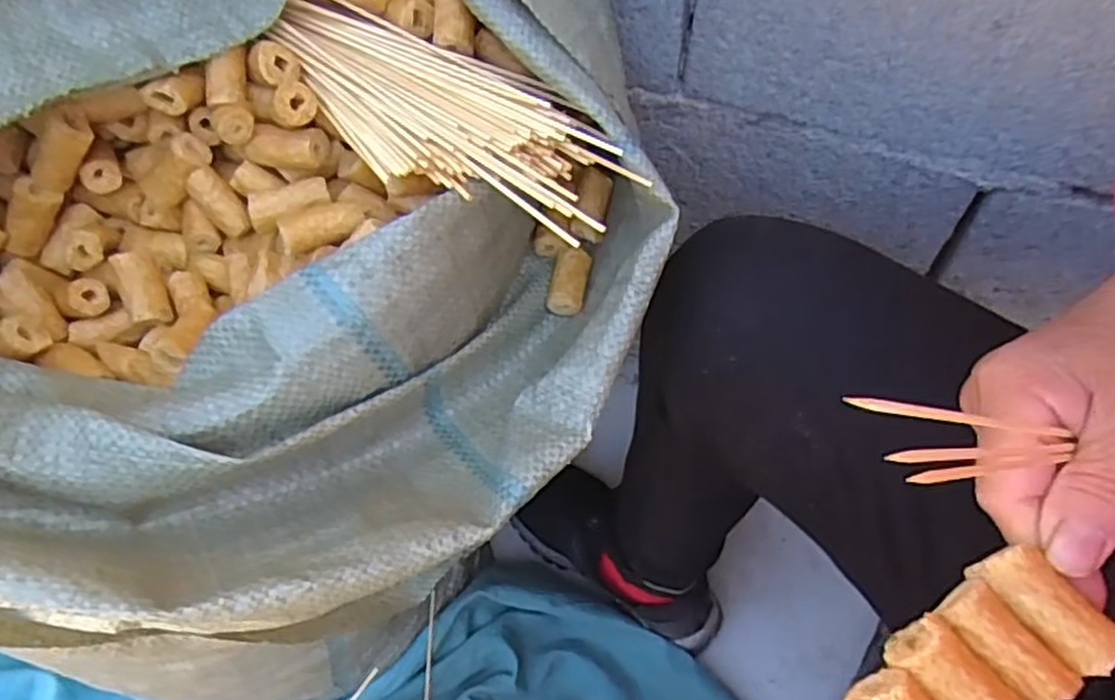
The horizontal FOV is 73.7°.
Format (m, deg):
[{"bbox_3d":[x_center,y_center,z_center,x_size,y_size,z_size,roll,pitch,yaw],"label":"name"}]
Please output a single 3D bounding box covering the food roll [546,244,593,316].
[{"bbox_3d":[0.008,-0.040,0.426,0.019,0.017,0.037,10,58,8],"label":"food roll"}]

